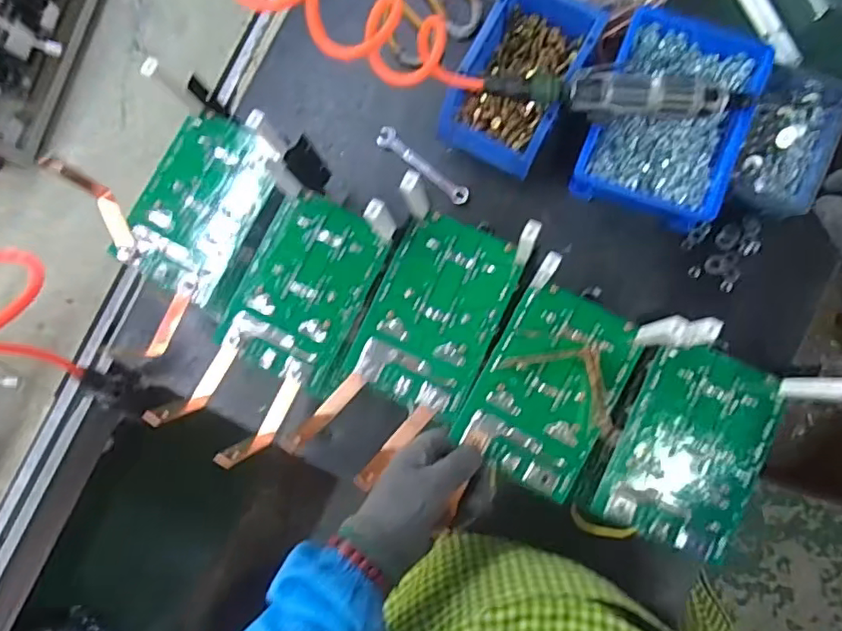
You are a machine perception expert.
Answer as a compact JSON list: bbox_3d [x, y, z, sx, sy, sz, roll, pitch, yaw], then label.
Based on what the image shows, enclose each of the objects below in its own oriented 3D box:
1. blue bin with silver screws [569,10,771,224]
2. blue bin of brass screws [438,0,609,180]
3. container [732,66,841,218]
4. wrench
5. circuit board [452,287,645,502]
[{"bbox_3d":[0.262,-0.209,0.603,0.144,0.058,0.212,21,87,7],"label":"blue bin with silver screws"},{"bbox_3d":[0.106,-0.255,0.616,0.116,0.073,0.183,28,88,7],"label":"blue bin of brass screws"},{"bbox_3d":[0.385,-0.179,0.589,0.073,0.050,0.150,19,87,7],"label":"container"},{"bbox_3d":[0.002,-0.173,0.656,0.132,0.012,0.024,42,90,8],"label":"wrench"},{"bbox_3d":[0.112,0.062,0.489,0.109,0.013,0.161,29,88,7],"label":"circuit board"}]

